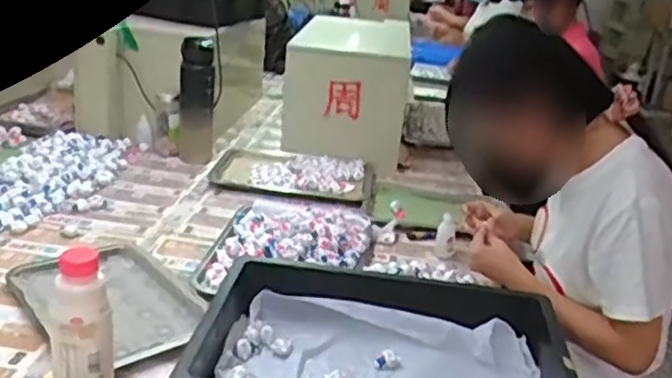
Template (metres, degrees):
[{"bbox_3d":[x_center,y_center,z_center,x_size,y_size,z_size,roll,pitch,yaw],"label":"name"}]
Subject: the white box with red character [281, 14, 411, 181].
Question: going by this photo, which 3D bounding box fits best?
[{"bbox_3d":[0.035,-0.271,1.811,0.284,0.275,0.441,8,21,3],"label":"white box with red character"}]

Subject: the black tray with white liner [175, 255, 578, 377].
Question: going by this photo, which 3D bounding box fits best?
[{"bbox_3d":[0.061,0.213,0.873,0.437,0.095,0.318,9,21,4],"label":"black tray with white liner"}]

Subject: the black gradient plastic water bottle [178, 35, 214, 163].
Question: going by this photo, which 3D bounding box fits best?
[{"bbox_3d":[-0.312,-0.199,1.546,0.075,0.269,0.071,1,21,-16],"label":"black gradient plastic water bottle"}]

